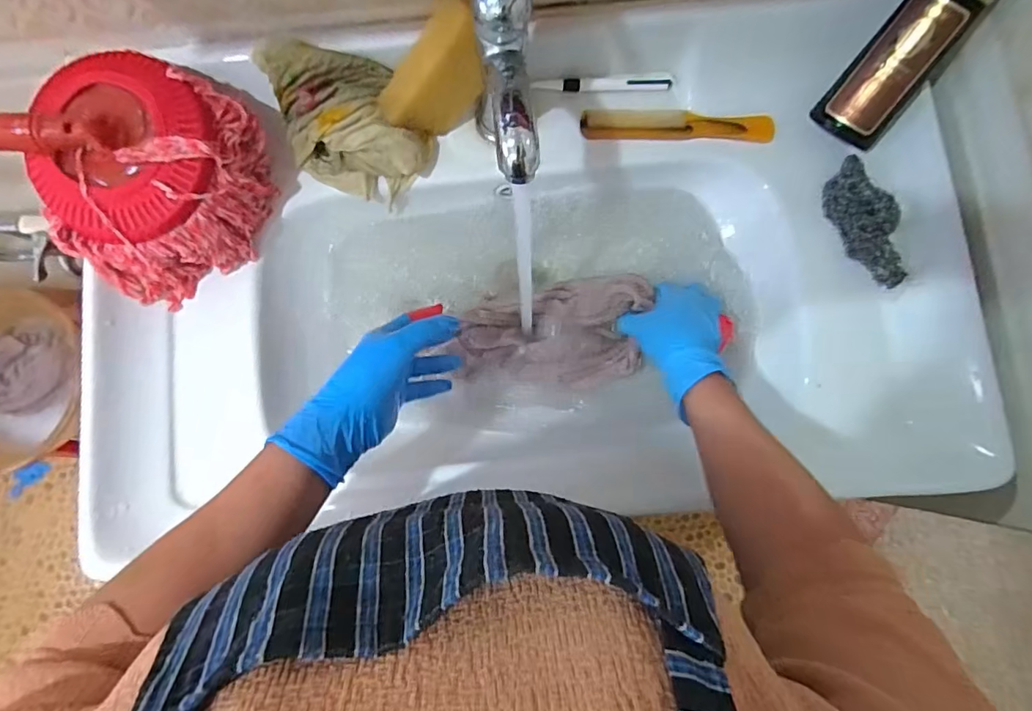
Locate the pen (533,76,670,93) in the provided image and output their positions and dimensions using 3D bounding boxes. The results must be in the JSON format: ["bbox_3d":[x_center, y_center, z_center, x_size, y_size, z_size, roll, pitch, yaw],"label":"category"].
[{"bbox_3d":[0.091,-0.283,0.540,0.147,0.016,0.014,-3,81,0],"label":"pen"}]

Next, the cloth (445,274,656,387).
[{"bbox_3d":[0.039,-0.029,0.563,0.204,0.030,0.113,0,81,0],"label":"cloth"}]

